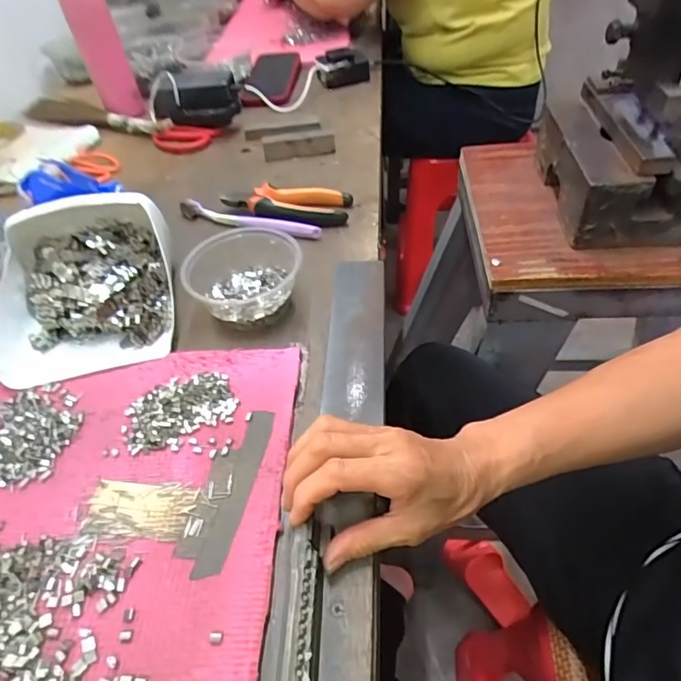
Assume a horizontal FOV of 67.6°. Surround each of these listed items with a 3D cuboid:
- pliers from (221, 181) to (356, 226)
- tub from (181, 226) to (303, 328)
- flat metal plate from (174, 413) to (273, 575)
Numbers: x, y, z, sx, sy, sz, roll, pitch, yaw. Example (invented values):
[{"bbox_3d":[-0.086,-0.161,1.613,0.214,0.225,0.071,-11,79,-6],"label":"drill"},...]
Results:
[{"bbox_3d":[-0.064,-0.152,0.585,0.148,0.023,0.063,3,48,6],"label":"pliers"},{"bbox_3d":[-0.089,-0.061,0.476,0.106,0.045,0.090,-12,47,-6],"label":"tub"},{"bbox_3d":[-0.078,0.100,0.352,0.033,0.004,0.118,7,49,10],"label":"flat metal plate"}]

